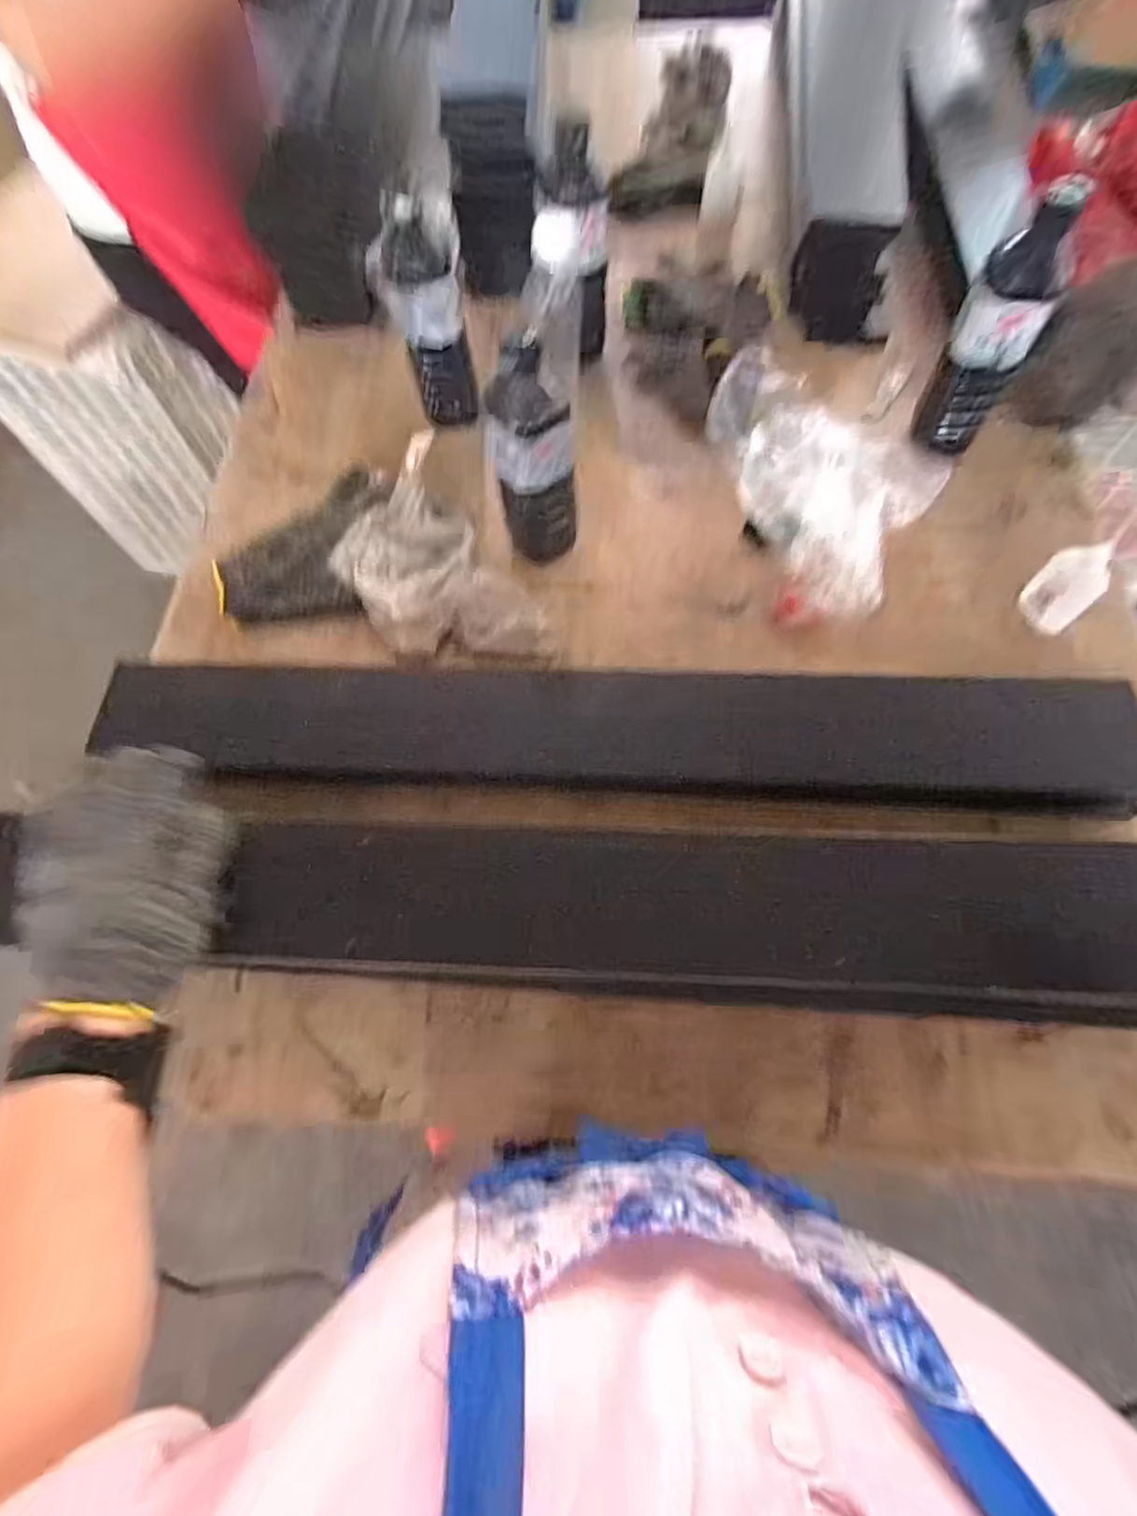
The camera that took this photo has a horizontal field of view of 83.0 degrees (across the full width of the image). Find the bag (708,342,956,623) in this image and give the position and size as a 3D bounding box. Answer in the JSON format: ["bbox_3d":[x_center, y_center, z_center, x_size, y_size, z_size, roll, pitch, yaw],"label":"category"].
[{"bbox_3d":[0.257,-0.257,0.589,0.202,0.074,0.264,-11,66,-4],"label":"bag"}]

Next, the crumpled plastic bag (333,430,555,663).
[{"bbox_3d":[-0.129,-0.170,0.594,0.139,0.045,0.252,-32,69,-12],"label":"crumpled plastic bag"}]

